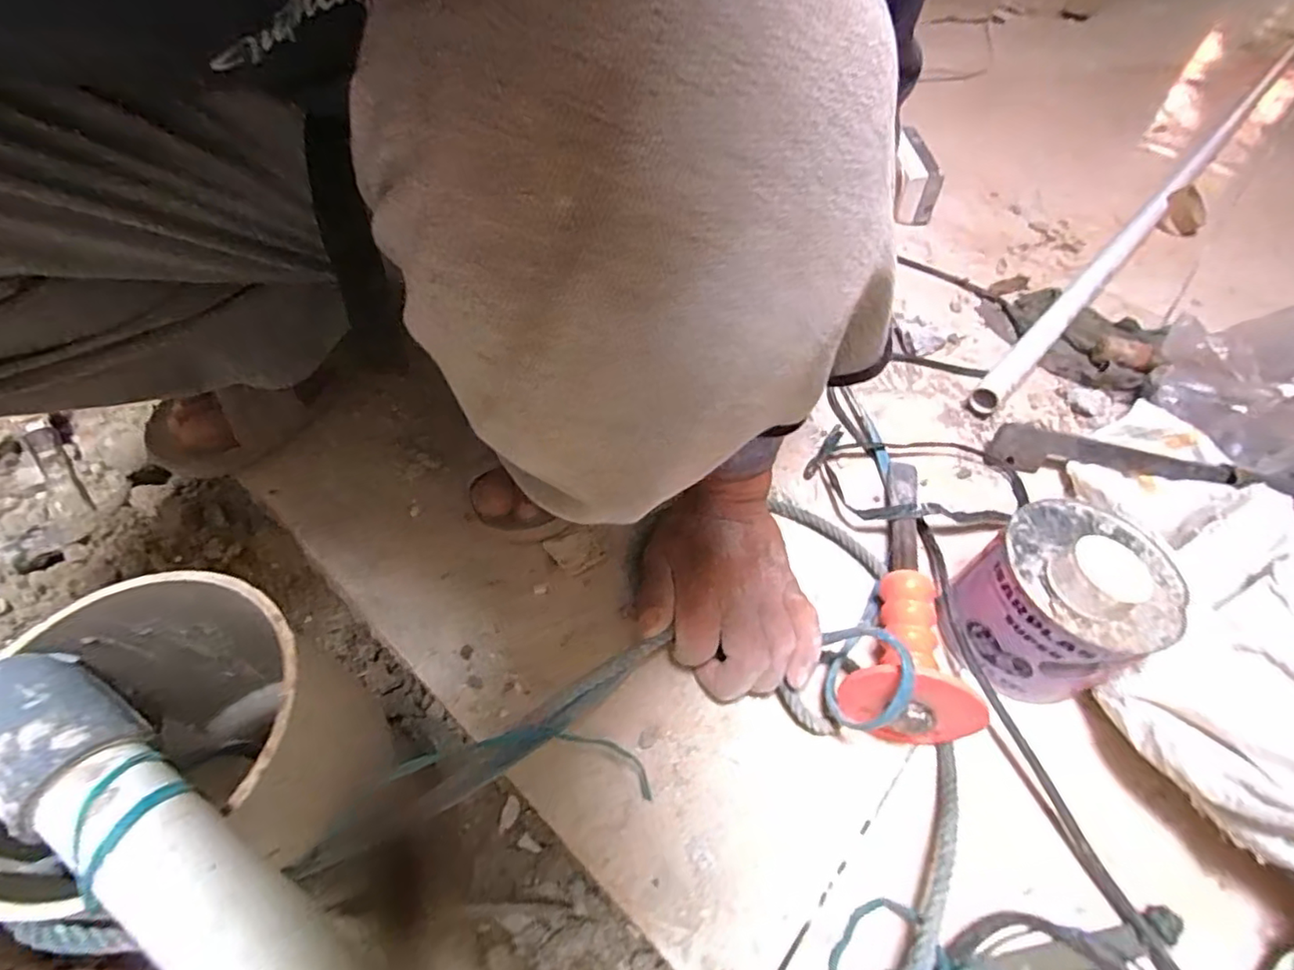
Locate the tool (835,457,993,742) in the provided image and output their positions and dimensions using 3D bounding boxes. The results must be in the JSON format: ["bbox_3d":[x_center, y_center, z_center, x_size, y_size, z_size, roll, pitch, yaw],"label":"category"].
[{"bbox_3d":[0.174,0.064,0.407,0.069,0.084,0.221,17,42,7],"label":"tool"}]

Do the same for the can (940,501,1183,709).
[{"bbox_3d":[0.251,0.062,0.358,0.102,0.090,0.095,2,54,-3],"label":"can"}]

